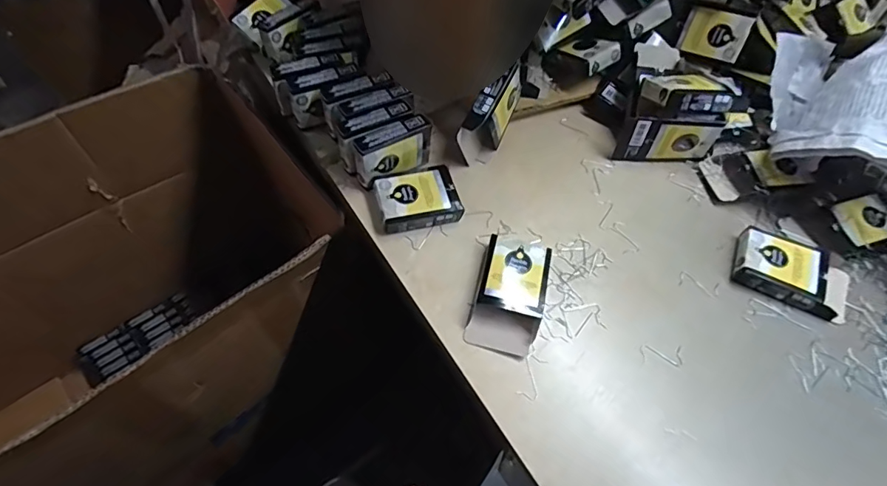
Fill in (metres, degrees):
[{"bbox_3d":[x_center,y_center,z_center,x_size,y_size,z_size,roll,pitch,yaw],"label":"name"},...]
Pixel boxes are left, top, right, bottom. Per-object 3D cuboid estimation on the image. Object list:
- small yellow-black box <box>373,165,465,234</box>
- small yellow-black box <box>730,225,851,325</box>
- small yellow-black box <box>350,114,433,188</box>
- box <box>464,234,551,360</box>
[{"bbox_3d":[-0.024,-0.041,0.452,0.075,0.025,0.052,-13,61,-12],"label":"small yellow-black box"},{"bbox_3d":[0.322,0.028,0.439,0.100,0.025,0.058,25,60,11],"label":"small yellow-black box"},{"bbox_3d":[-0.047,-0.088,0.458,0.076,0.051,0.022,-30,65,-20],"label":"small yellow-black box"},{"bbox_3d":[0.059,0.040,0.412,0.057,0.028,0.105,16,59,6],"label":"box"}]

